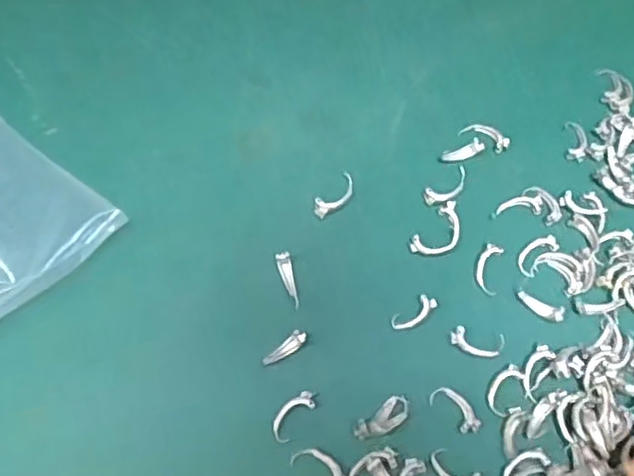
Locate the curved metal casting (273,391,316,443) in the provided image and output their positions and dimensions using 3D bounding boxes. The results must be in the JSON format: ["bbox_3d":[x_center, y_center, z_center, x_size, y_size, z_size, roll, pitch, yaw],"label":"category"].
[{"bbox_3d":[-0.009,0.070,0.266,0.010,0.004,0.023,35,71,13],"label":"curved metal casting"}]

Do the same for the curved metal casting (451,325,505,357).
[{"bbox_3d":[0.067,0.043,0.278,0.022,0.004,0.011,14,67,5],"label":"curved metal casting"}]

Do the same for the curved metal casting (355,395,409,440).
[{"bbox_3d":[0.027,0.072,0.265,0.025,0.007,0.011,-29,70,-12],"label":"curved metal casting"}]

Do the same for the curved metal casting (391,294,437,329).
[{"bbox_3d":[0.042,0.031,0.282,0.020,0.004,0.009,-34,71,-14],"label":"curved metal casting"}]

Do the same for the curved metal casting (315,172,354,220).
[{"bbox_3d":[0.009,-0.020,0.305,0.011,0.005,0.027,39,72,15],"label":"curved metal casting"}]

